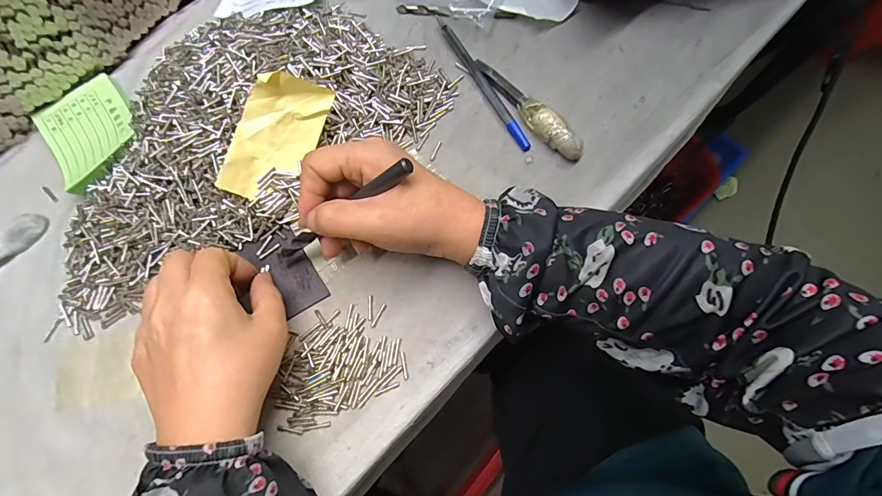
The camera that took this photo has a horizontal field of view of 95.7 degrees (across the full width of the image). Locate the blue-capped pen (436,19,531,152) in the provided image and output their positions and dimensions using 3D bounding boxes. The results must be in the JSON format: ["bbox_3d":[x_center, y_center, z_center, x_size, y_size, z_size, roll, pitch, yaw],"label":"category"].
[{"bbox_3d":[0.032,-0.134,0.318,0.008,0.007,0.138,-30,73,-2],"label":"blue-capped pen"}]

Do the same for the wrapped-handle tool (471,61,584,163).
[{"bbox_3d":[0.066,-0.109,0.305,0.017,0.016,0.112,-38,73,-5],"label":"wrapped-handle tool"}]

